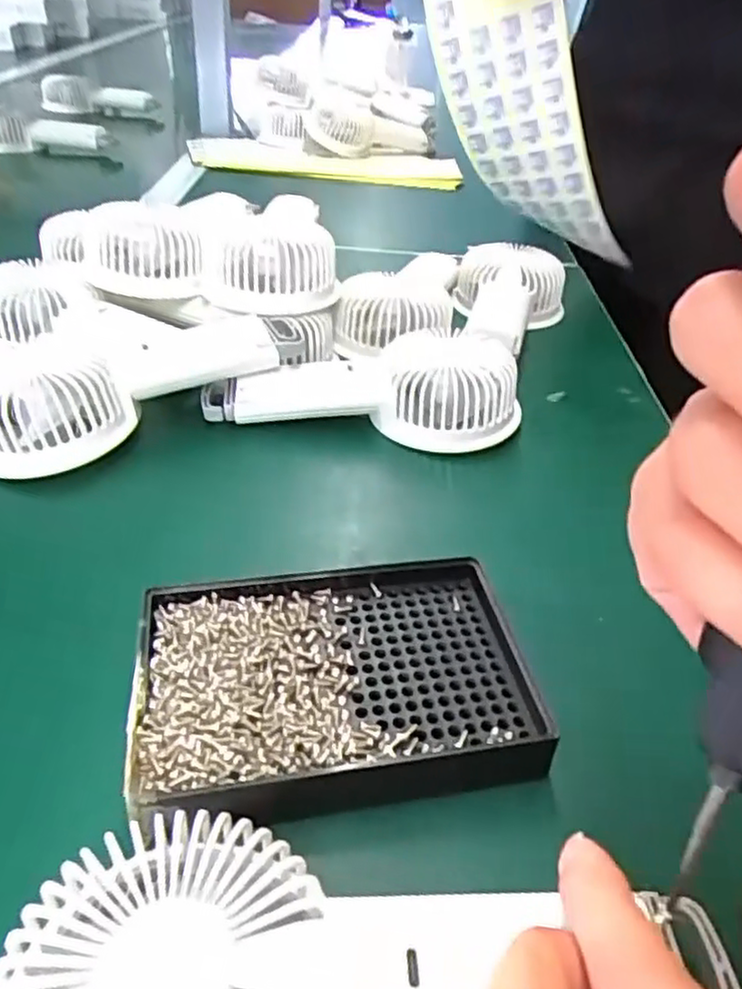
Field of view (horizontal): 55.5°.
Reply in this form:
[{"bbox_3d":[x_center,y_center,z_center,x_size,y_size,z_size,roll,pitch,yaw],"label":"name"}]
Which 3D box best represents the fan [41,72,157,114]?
[{"bbox_3d":[-0.423,-0.612,1.091,0.185,0.056,0.036,15,39,13],"label":"fan"}]

